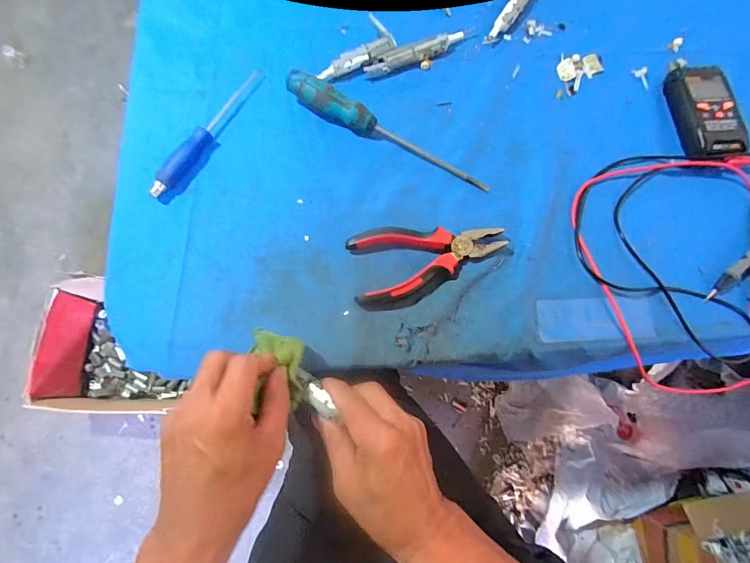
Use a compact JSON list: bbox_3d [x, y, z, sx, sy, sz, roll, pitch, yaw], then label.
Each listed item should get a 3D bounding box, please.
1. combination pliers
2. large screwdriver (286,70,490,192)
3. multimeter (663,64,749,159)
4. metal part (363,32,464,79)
[{"bbox_3d":[0.054,-0.021,0.382,0.149,0.018,0.078,-9,73,-4],"label":"combination pliers"},{"bbox_3d":[0.012,-0.163,0.415,0.244,0.034,0.028,29,74,8],"label":"large screwdriver"},{"bbox_3d":[0.376,-0.190,0.429,0.055,0.029,0.116,0,73,-1],"label":"multimeter"},{"bbox_3d":[0.050,-0.270,0.456,0.126,0.012,0.030,-22,74,-8],"label":"metal part"}]

